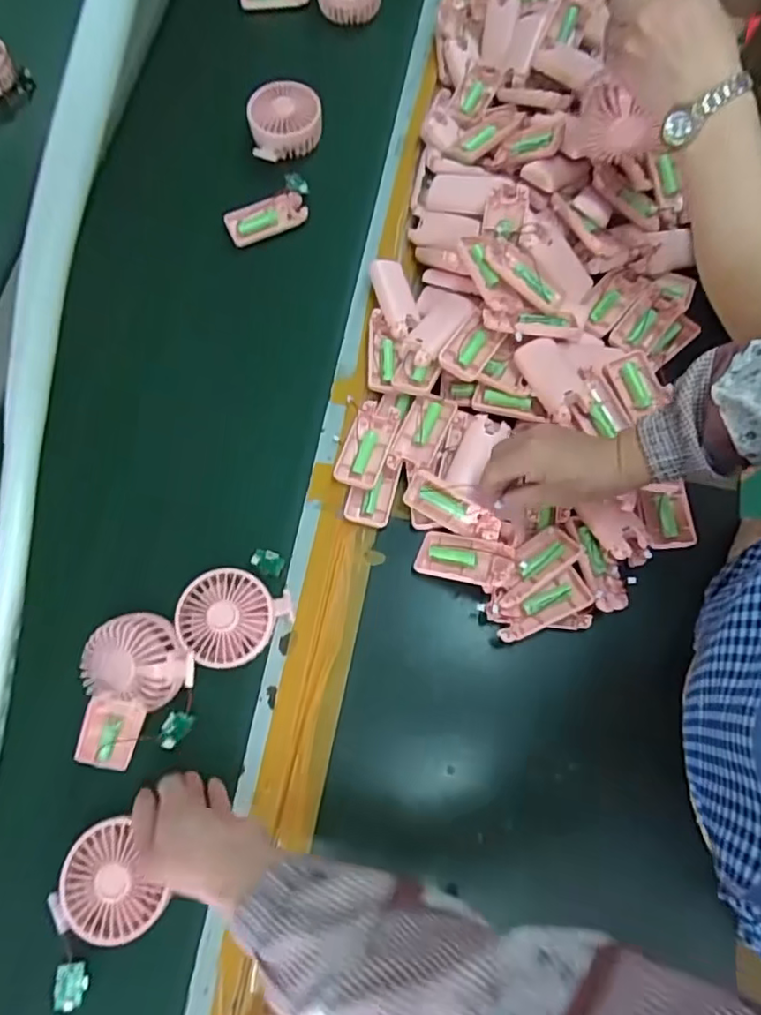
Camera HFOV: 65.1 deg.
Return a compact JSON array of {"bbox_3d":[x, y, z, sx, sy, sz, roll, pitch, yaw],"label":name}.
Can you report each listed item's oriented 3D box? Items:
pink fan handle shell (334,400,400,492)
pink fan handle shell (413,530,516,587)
[{"bbox_3d":[-0.013,-0.065,0.612,0.044,0.012,0.094,18,76,6],"label":"pink fan handle shell"},{"bbox_3d":[0.080,0.050,0.580,0.097,0.015,0.045,8,73,28],"label":"pink fan handle shell"}]

